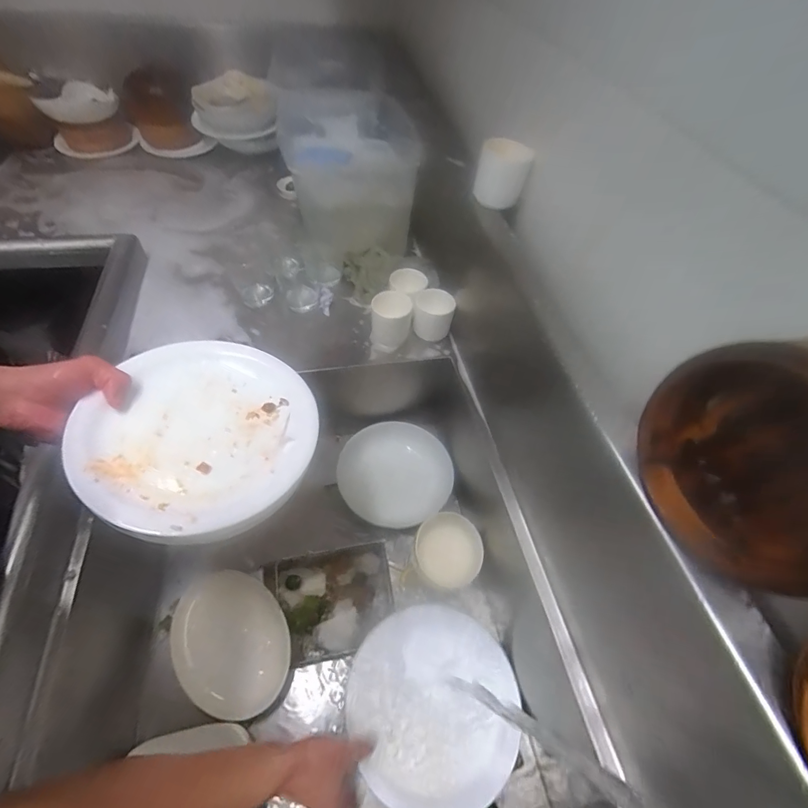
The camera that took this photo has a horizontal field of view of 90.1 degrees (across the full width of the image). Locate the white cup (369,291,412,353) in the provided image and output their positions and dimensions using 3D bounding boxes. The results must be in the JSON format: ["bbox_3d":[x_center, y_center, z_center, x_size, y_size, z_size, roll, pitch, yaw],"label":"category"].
[{"bbox_3d":[-0.023,-0.137,0.662,0.065,0.069,0.065,3,52,-4],"label":"white cup"}]

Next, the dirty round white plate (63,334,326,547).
[{"bbox_3d":[-0.205,0.026,0.421,0.209,0.038,0.225,3,52,-4],"label":"dirty round white plate"}]

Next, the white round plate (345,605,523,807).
[{"bbox_3d":[0.042,0.401,0.550,0.223,0.024,0.226,3,52,-4],"label":"white round plate"}]

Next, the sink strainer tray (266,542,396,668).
[{"bbox_3d":[-0.116,0.317,0.649,0.193,0.057,0.161,-6,53,-11],"label":"sink strainer tray"}]

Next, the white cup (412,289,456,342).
[{"bbox_3d":[0.049,-0.146,0.672,0.063,0.072,0.051,13,52,4],"label":"white cup"}]

